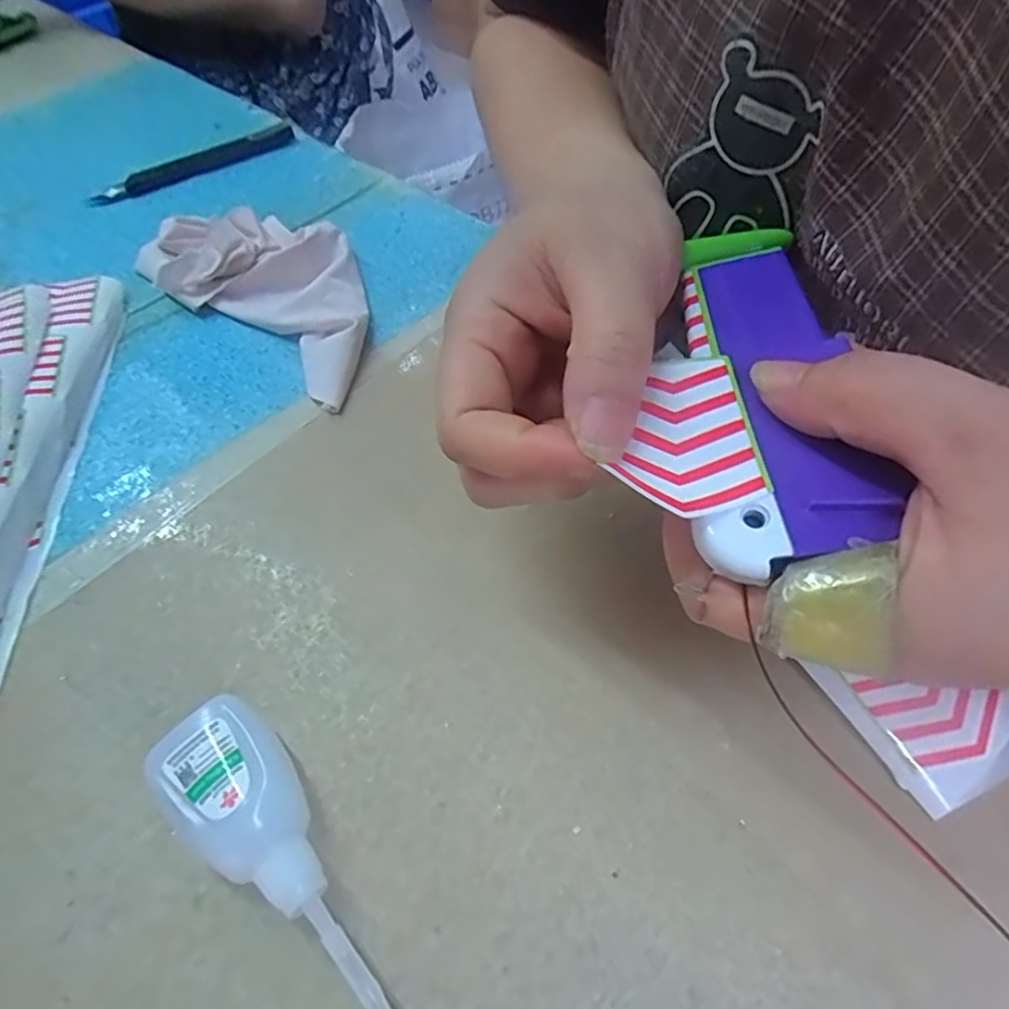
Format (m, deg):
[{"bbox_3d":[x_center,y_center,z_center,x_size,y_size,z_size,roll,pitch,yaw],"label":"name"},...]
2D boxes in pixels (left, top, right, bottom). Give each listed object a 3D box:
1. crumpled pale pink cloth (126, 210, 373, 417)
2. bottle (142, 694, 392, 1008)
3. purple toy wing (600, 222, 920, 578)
[{"bbox_3d":[-0.121,-0.124,0.330,0.164,0.034,0.087,32,61,22],"label":"crumpled pale pink cloth"},{"bbox_3d":[-0.055,0.105,0.174,0.117,0.023,0.033,35,62,24],"label":"bottle"},{"bbox_3d":[0.069,-0.038,0.174,0.061,0.013,0.121,8,58,8],"label":"purple toy wing"}]

